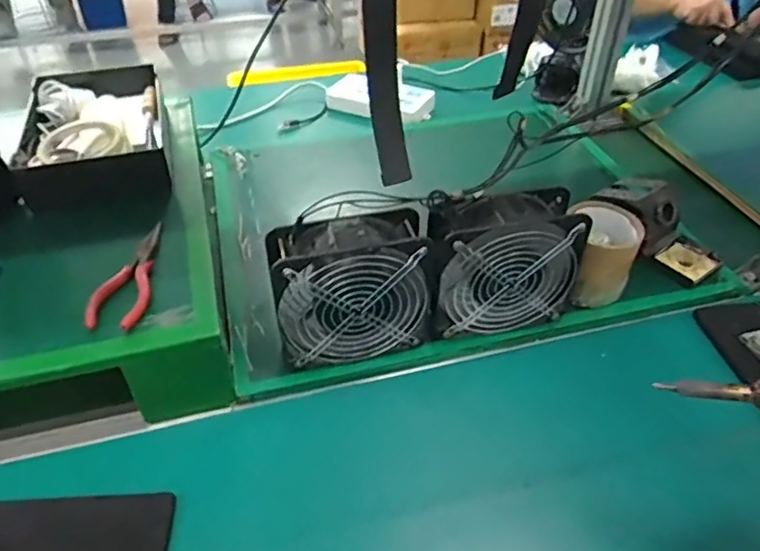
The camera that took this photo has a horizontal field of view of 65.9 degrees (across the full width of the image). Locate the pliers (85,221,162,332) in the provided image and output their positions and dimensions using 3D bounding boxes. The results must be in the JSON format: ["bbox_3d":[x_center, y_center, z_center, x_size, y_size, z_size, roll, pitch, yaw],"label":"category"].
[{"bbox_3d":[-0.241,-0.003,0.584,0.048,0.015,0.146,4,42,2],"label":"pliers"}]

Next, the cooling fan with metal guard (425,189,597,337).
[{"bbox_3d":[0.126,-0.012,0.609,0.160,0.138,0.064,-10,44,-13],"label":"cooling fan with metal guard"}]

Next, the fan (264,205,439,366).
[{"bbox_3d":[-0.026,0.014,0.583,0.157,0.141,0.068,-9,43,-12],"label":"fan"}]

